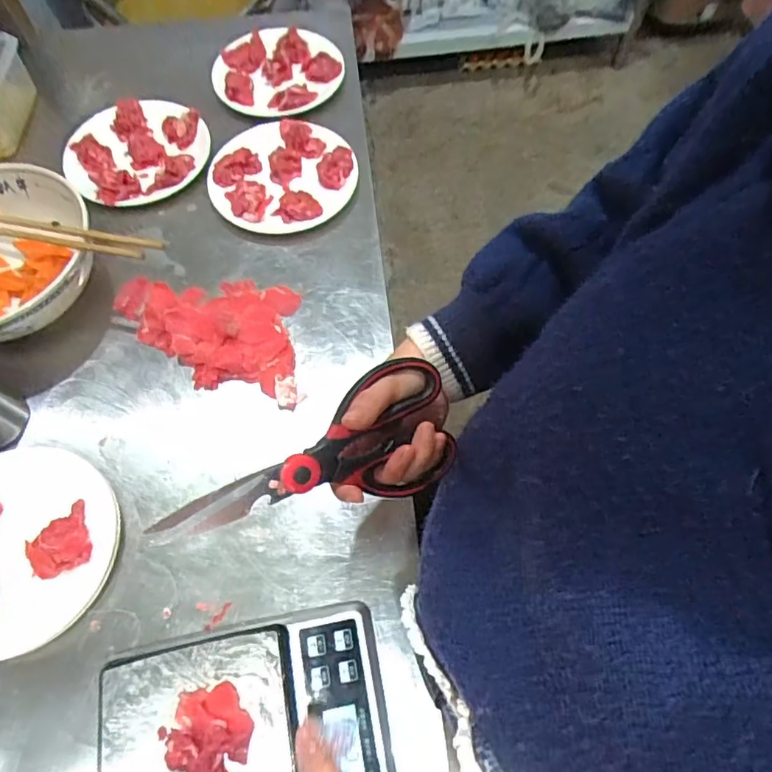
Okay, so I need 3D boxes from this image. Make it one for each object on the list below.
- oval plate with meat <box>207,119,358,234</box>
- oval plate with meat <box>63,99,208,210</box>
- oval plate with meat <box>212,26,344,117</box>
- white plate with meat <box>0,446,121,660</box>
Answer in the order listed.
[{"bbox_3d":[-0.116,-0.253,0.660,0.178,0.024,0.159,-37,69,-15],"label":"oval plate with meat"},{"bbox_3d":[-0.309,-0.296,0.680,0.171,0.022,0.173,-15,65,-6],"label":"oval plate with meat"},{"bbox_3d":[-0.146,-0.433,0.758,0.168,0.029,0.160,15,66,8],"label":"oval plate with meat"},{"bbox_3d":[-0.322,0.136,0.472,0.167,0.030,0.171,0,64,1],"label":"white plate with meat"}]

